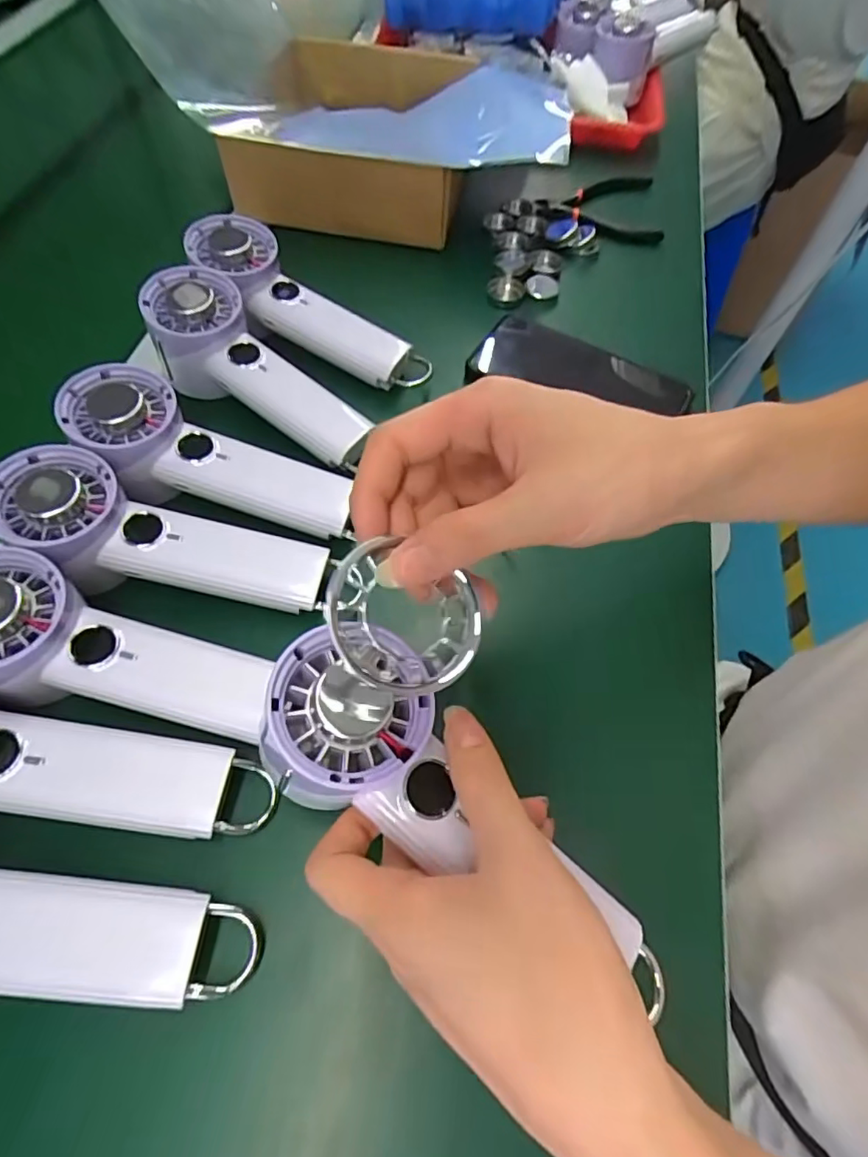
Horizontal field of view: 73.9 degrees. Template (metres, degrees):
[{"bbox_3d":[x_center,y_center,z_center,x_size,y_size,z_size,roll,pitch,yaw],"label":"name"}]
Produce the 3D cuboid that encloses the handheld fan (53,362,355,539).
[{"bbox_3d":[-0.132,-0.070,0.346,0.175,0.038,0.062,22,61,-7],"label":"handheld fan"}]

